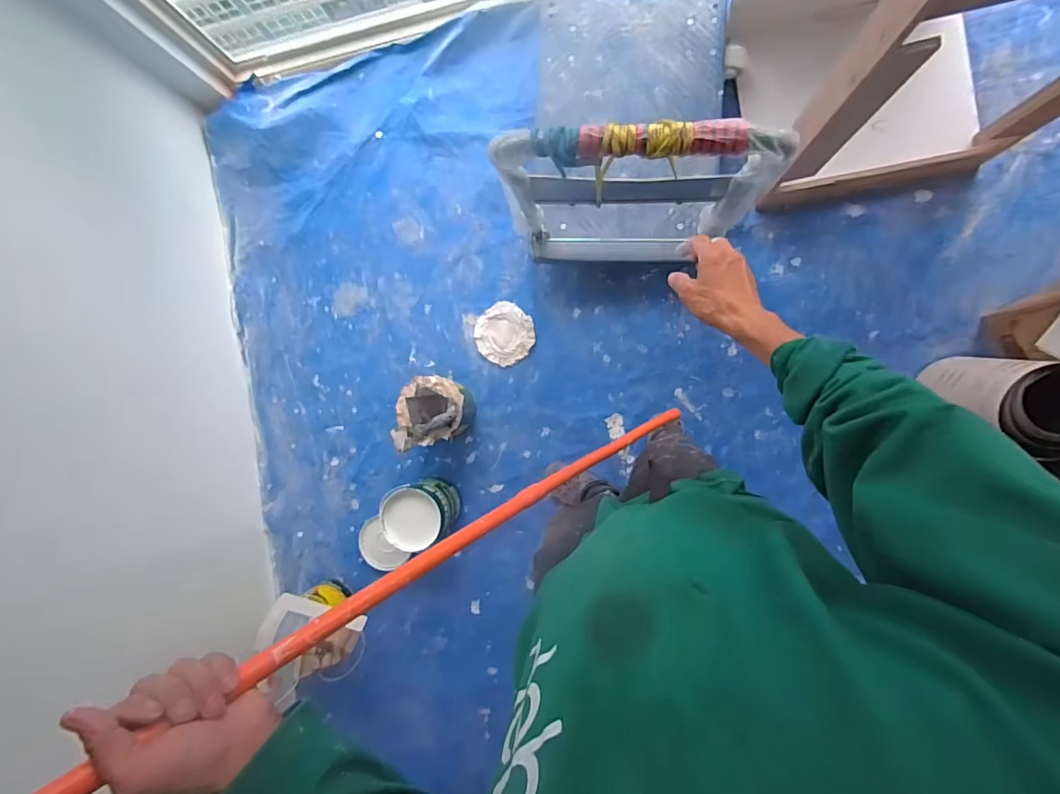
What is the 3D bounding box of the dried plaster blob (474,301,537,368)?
[{"bbox_3d":[-0.077,-0.185,1.454,0.171,0.023,0.171,0,91,7],"label":"dried plaster blob"}]

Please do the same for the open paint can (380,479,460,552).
[{"bbox_3d":[-0.308,0.317,1.378,0.166,0.237,0.162,0,90,8],"label":"open paint can"}]

